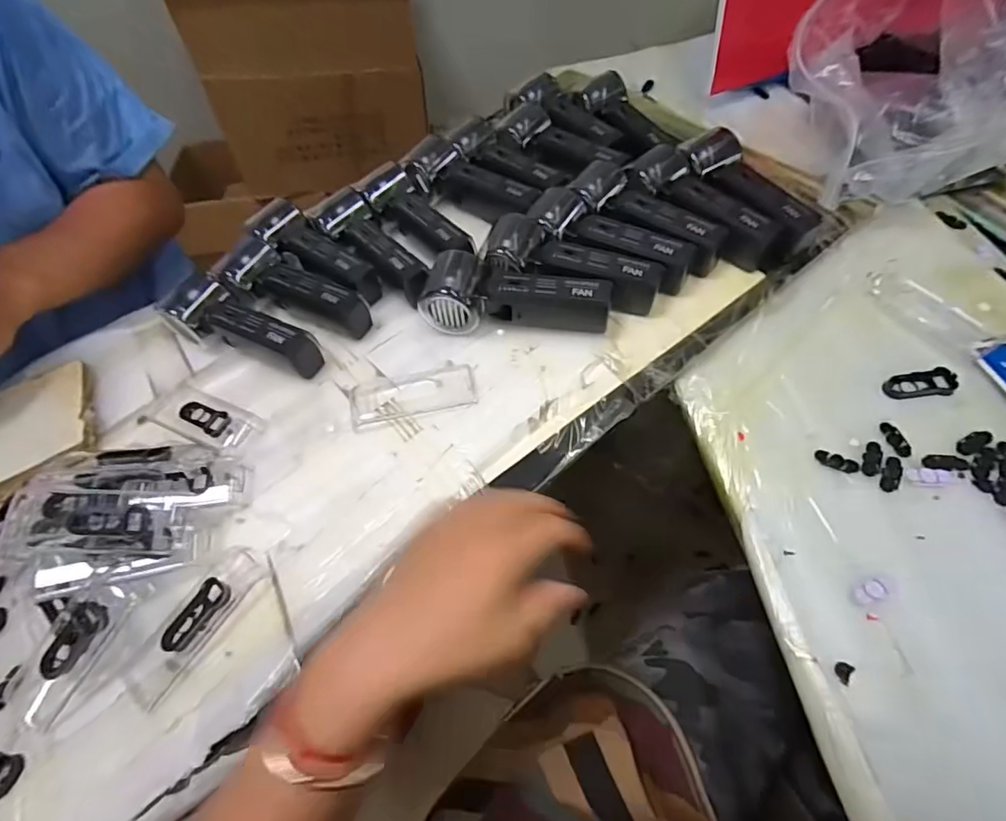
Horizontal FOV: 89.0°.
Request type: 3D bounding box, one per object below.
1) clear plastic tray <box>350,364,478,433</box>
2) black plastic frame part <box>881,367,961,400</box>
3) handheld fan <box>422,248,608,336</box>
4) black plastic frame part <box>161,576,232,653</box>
[{"bbox_3d":[-0.077,-0.014,0.440,0.106,0.007,0.046,-12,58,-4],"label":"clear plastic tray"},{"bbox_3d":[0.333,-0.021,0.407,0.052,0.006,0.024,-9,58,-2],"label":"black plastic frame part"},{"bbox_3d":[0.011,-0.096,0.455,0.160,0.047,0.065,12,60,11],"label":"handheld fan"},{"bbox_3d":[-0.208,0.140,0.347,0.021,0.008,0.051,27,64,19],"label":"black plastic frame part"}]

